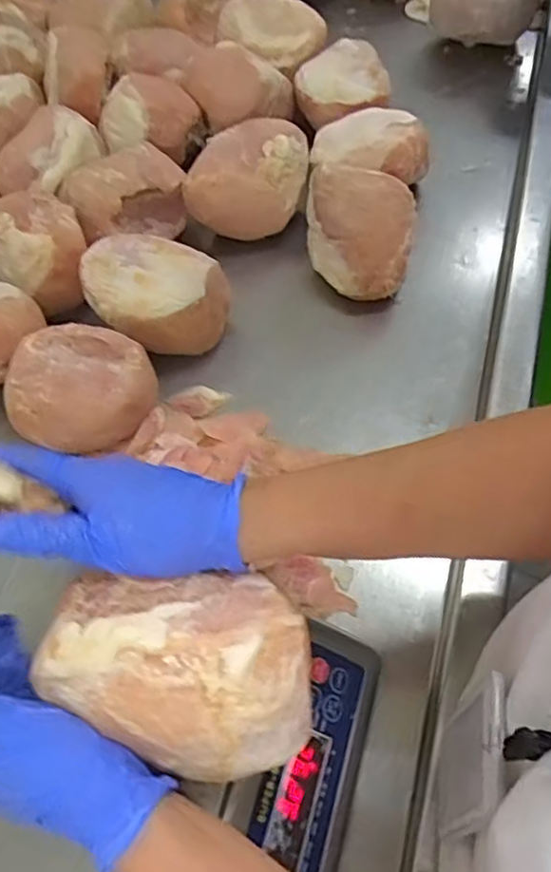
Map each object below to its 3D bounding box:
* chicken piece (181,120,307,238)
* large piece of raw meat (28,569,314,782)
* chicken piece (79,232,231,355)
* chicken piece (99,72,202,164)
[{"bbox_3d":[-0.032,-0.295,0.751,0.130,0.078,0.105,8,60,7],"label":"chicken piece"},{"bbox_3d":[-0.049,0.124,0.352,0.131,0.068,0.098,-1,59,2],"label":"large piece of raw meat"},{"bbox_3d":[-0.123,-0.138,0.674,0.142,0.091,0.104,16,61,12],"label":"chicken piece"},{"bbox_3d":[-0.156,-0.392,0.802,0.119,0.064,0.102,18,62,13],"label":"chicken piece"}]

